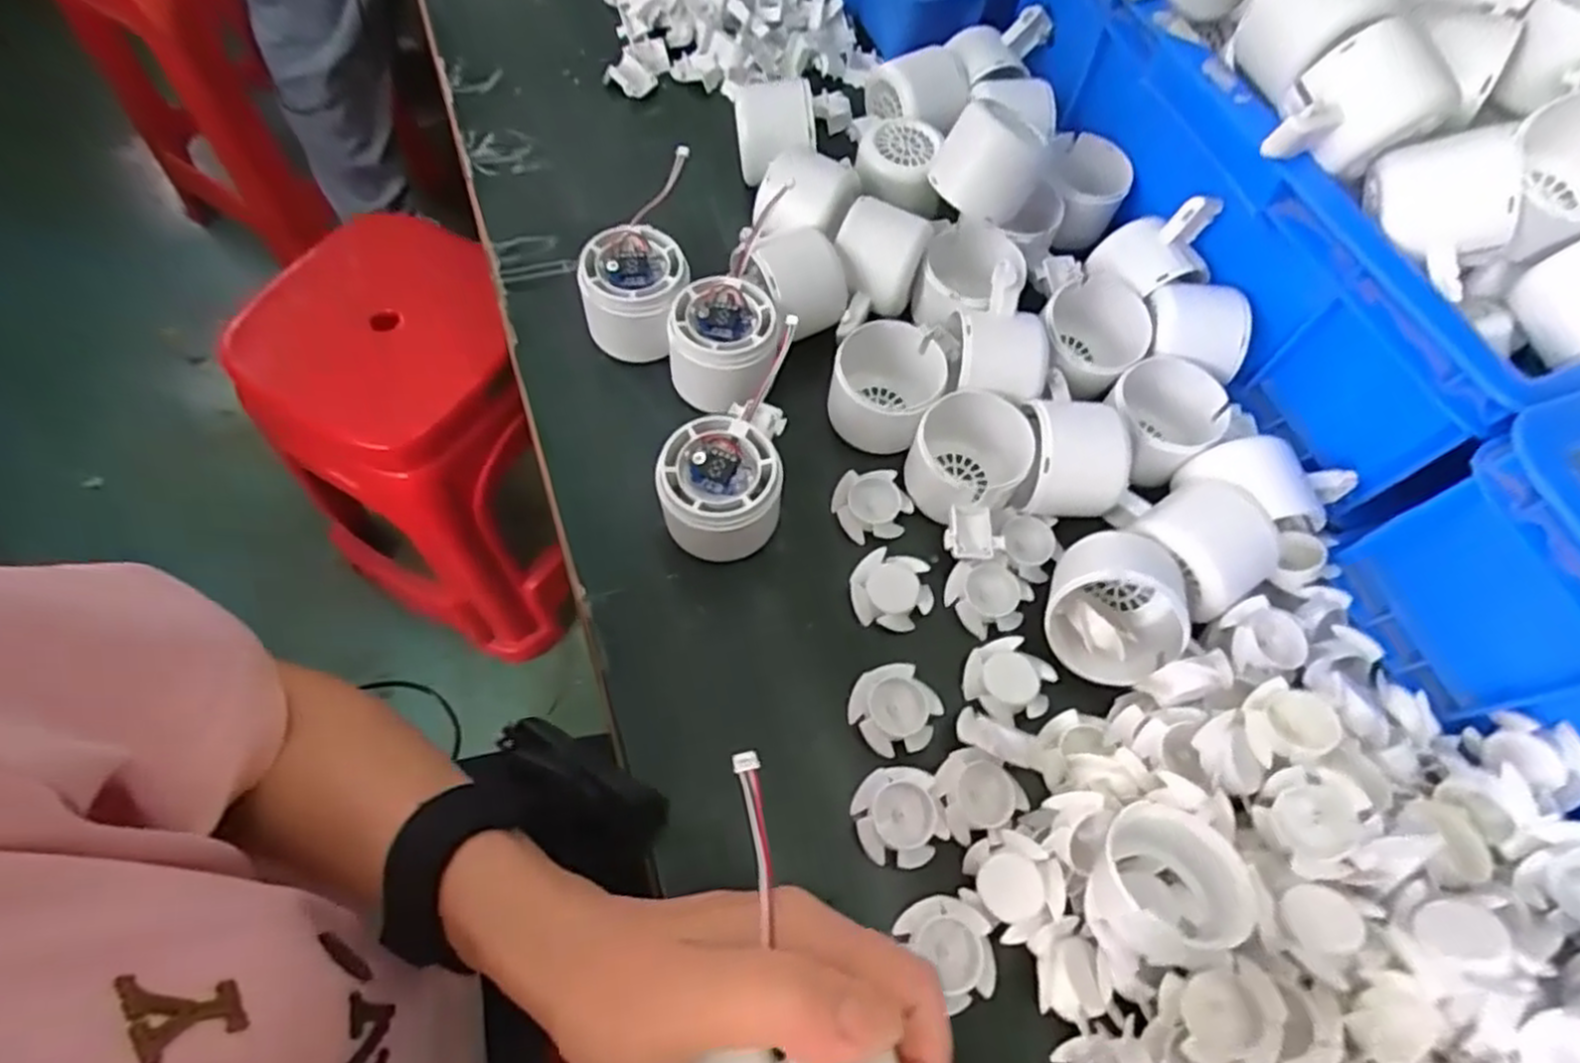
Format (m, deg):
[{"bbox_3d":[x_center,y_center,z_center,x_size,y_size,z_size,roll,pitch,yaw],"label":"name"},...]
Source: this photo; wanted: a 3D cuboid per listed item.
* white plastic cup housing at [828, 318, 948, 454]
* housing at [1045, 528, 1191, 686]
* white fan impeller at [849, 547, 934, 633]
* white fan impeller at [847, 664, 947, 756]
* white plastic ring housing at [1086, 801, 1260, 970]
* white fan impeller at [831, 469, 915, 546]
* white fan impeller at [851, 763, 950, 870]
[{"bbox_3d":[0.054,-0.080,0.421,0.057,0.046,0.062,1,64,-2],"label":"white plastic cup housing"},{"bbox_3d":[0.154,0.037,0.362,0.063,0.039,0.063,1,64,-2],"label":"housing"},{"bbox_3d":[0.051,0.030,0.384,0.040,0.010,0.038,14,65,5],"label":"white fan impeller"},{"bbox_3d":[0.049,0.083,0.355,0.038,0.010,0.040,1,64,-2],"label":"white fan impeller"},{"bbox_3d":[0.144,0.133,0.291,0.050,0.033,0.056,17,65,6],"label":"white plastic ring housing"},{"bbox_3d":[0.044,-0.014,0.409,0.040,0.020,0.037,1,64,-2],"label":"white fan impeller"},{"bbox_3d":[0.047,0.125,0.334,0.037,0.014,0.040,1,64,-2],"label":"white fan impeller"}]

